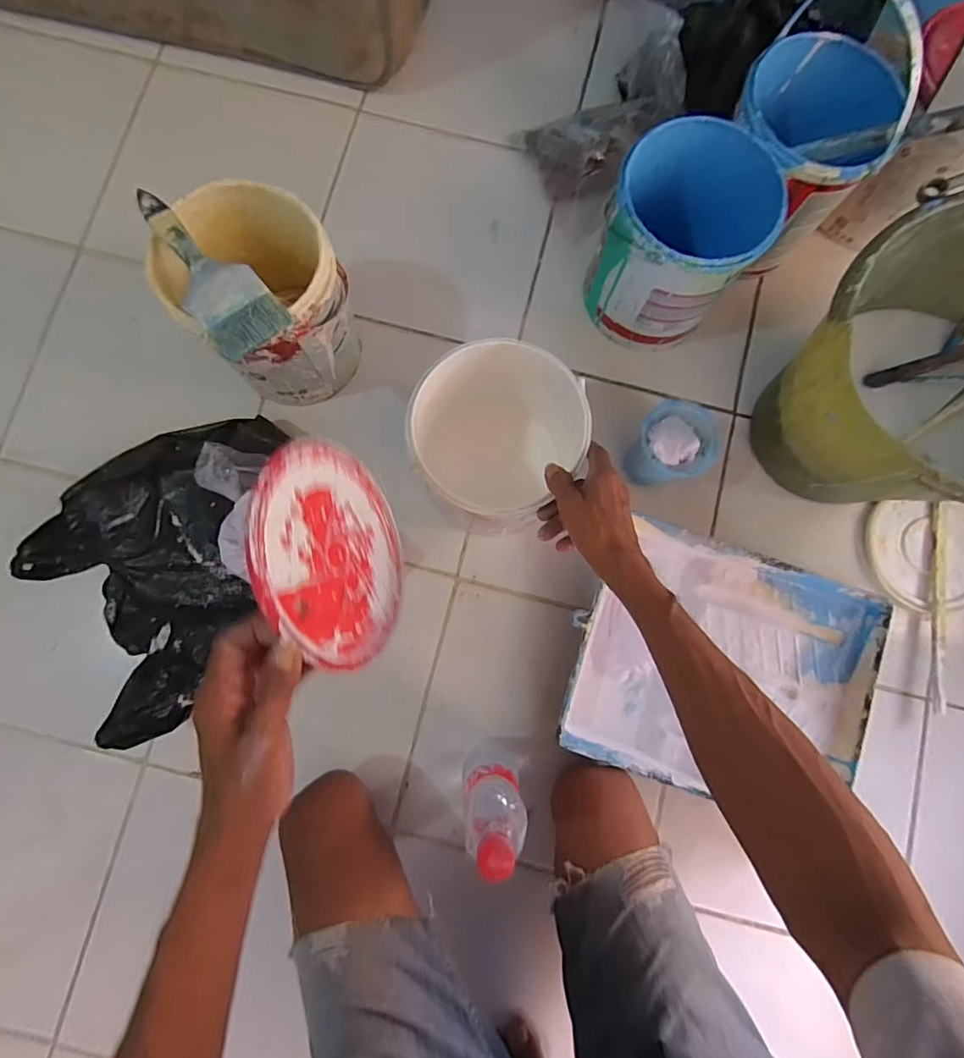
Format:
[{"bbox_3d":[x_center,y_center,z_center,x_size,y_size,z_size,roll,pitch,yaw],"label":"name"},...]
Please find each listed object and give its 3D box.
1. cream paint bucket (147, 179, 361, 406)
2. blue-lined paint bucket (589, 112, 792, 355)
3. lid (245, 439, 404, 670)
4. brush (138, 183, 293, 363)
[{"bbox_3d":[-0.249,-0.266,0.594,0.179,0.175,0.163,0,85,1],"label":"cream paint bucket"},{"bbox_3d":[0.233,-0.352,0.632,0.167,0.194,0.179,0,85,1],"label":"blue-lined paint bucket"},{"bbox_3d":[-0.114,0.020,0.395,0.008,0.170,0.173,-11,107,20],"label":"lid"},{"bbox_3d":[-0.274,-0.253,0.488,0.072,0.022,0.187,-43,86,-3],"label":"brush"}]

